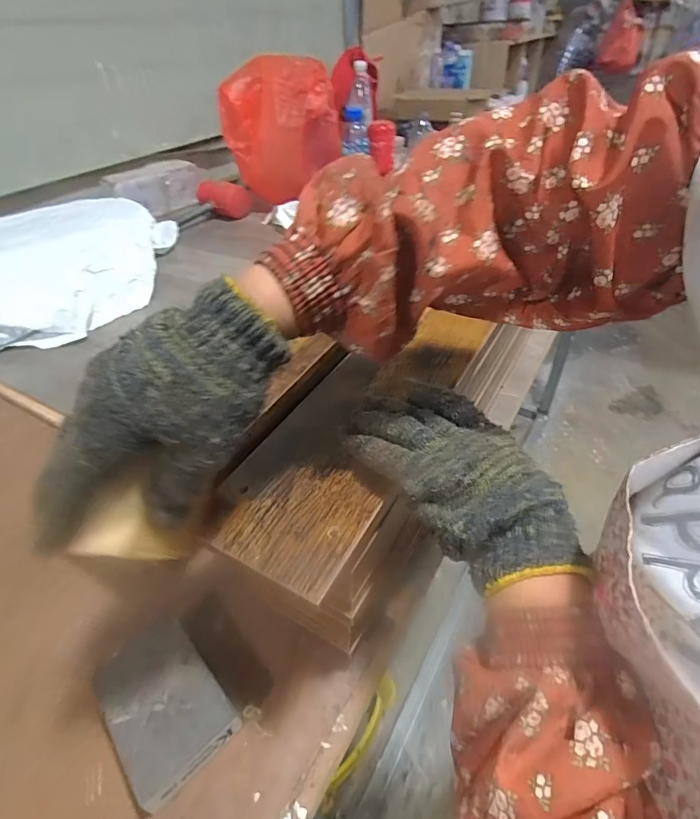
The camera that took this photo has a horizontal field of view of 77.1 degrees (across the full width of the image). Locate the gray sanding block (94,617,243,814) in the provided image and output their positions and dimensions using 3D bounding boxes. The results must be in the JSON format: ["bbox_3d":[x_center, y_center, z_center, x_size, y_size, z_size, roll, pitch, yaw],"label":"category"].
[{"bbox_3d":[-0.137,0.212,0.322,0.070,0.025,0.103,-34,48,-29],"label":"gray sanding block"}]

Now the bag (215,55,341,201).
[{"bbox_3d":[-0.174,-0.712,1.122,0.268,0.283,0.150,2,41,8],"label":"bag"}]

